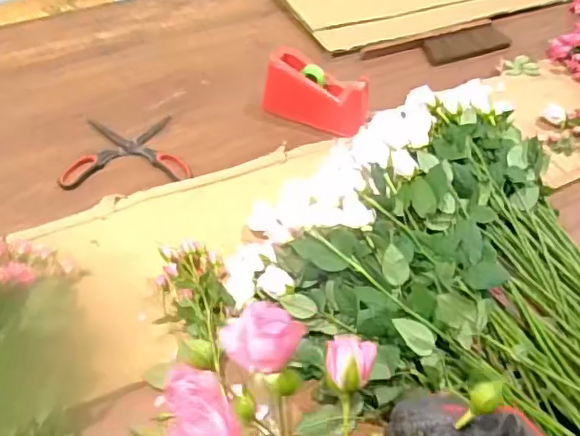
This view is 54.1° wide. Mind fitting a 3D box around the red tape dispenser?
[{"bbox_3d":[0.050,-0.231,1.051,0.197,0.086,0.097,17,48,11],"label":"red tape dispenser"}]

